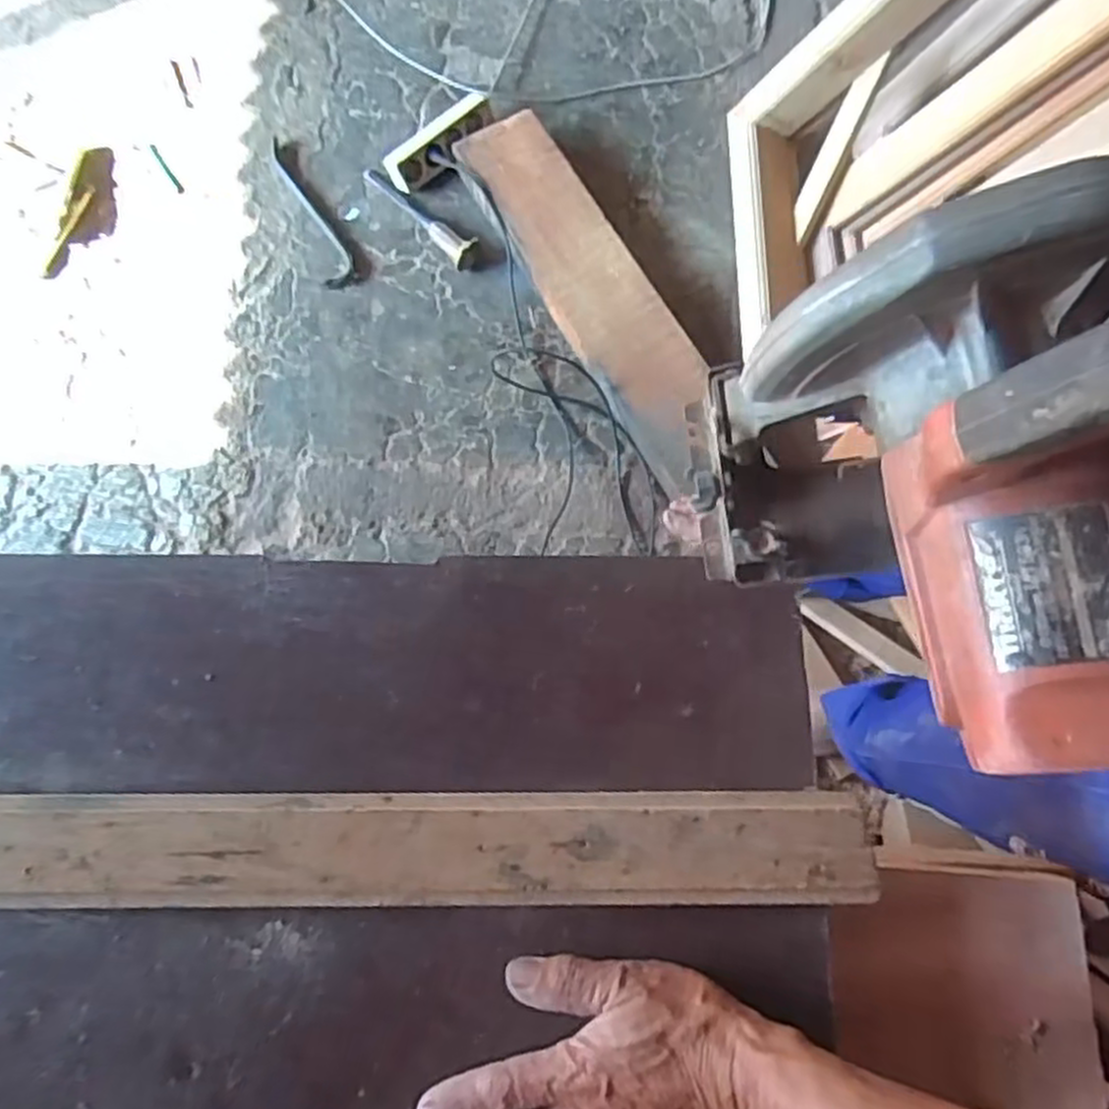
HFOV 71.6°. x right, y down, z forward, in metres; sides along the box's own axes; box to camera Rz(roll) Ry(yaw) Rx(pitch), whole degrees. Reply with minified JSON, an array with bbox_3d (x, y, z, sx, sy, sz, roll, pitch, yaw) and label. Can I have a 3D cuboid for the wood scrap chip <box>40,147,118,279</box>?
[{"bbox_3d":[-0.773,-0.558,1.274,0.075,0.020,0.223,20,92,-23],"label":"wood scrap chip"}]

